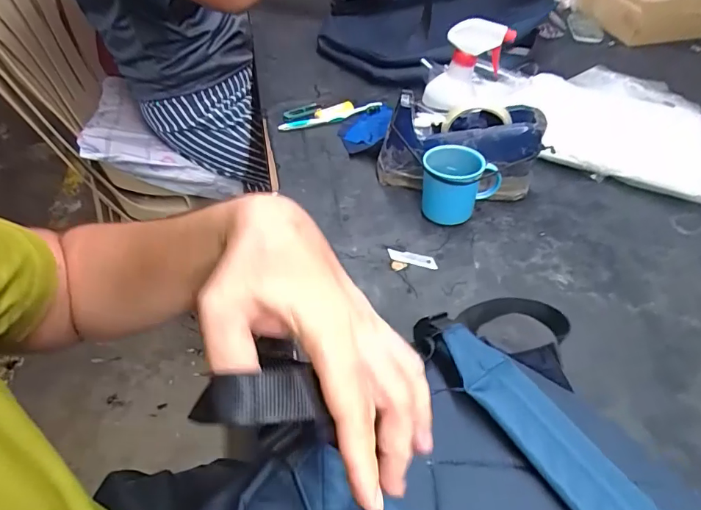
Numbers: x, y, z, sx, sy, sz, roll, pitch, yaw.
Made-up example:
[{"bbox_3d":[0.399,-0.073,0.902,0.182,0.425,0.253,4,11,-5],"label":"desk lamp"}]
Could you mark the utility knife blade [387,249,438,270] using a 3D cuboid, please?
[{"bbox_3d":[0.077,0.004,0.561,0.062,0.004,0.018,10,49,8],"label":"utility knife blade"}]

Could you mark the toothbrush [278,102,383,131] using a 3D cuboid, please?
[{"bbox_3d":[-0.031,-0.225,0.744,0.177,0.012,0.023,-16,51,-15],"label":"toothbrush"}]

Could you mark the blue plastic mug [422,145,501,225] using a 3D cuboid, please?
[{"bbox_3d":[0.141,-0.087,0.589,0.096,0.083,0.070,11,50,9],"label":"blue plastic mug"}]

